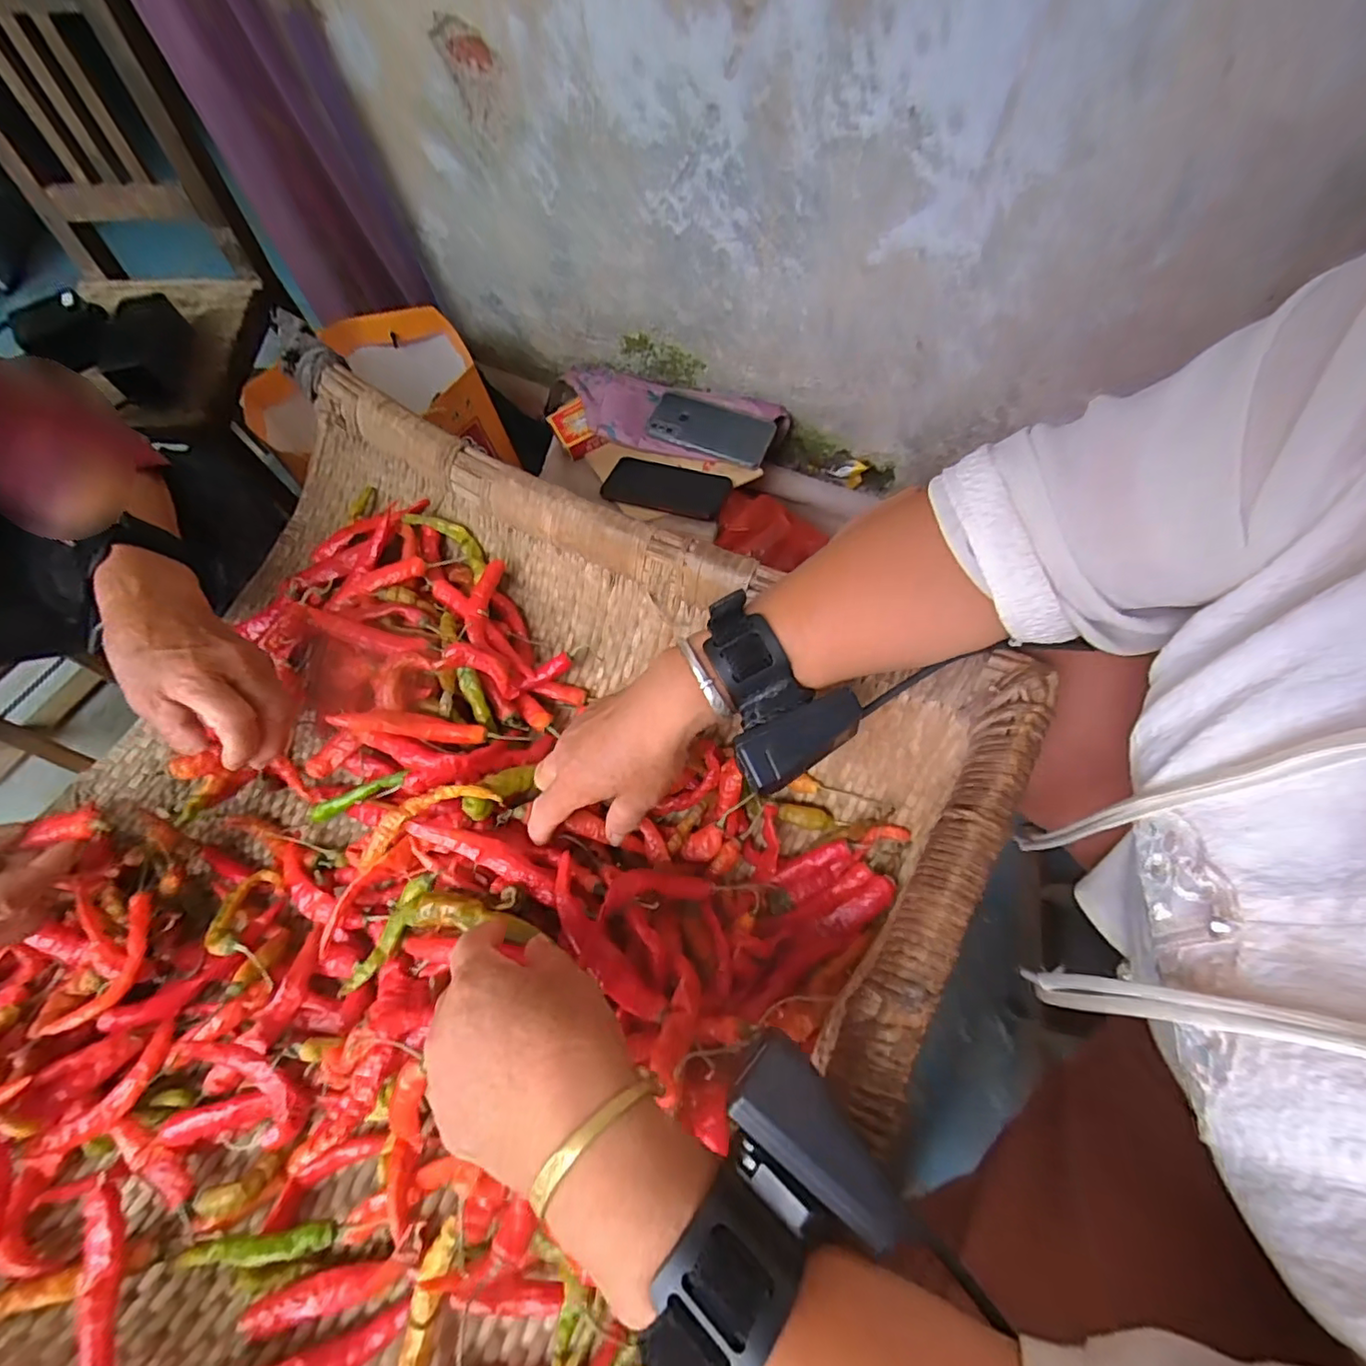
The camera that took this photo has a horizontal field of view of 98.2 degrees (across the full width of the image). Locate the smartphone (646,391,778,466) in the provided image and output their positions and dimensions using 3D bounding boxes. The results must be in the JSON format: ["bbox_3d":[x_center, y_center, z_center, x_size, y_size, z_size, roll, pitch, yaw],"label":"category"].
[{"bbox_3d":[0.038,-0.343,0.791,0.163,0.010,0.081,18,72,9],"label":"smartphone"}]

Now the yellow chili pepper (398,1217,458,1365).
[{"bbox_3d":[-0.127,0.321,0.287,0.022,0.025,0.096,2,63,4],"label":"yellow chili pepper"}]

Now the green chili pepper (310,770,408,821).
[{"bbox_3d":[-0.228,0.078,0.416,0.073,0.015,0.014,-19,63,-6],"label":"green chili pepper"}]

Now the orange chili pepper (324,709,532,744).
[{"bbox_3d":[-0.172,0.031,0.407,0.123,0.010,0.015,9,61,-16],"label":"orange chili pepper"}]

